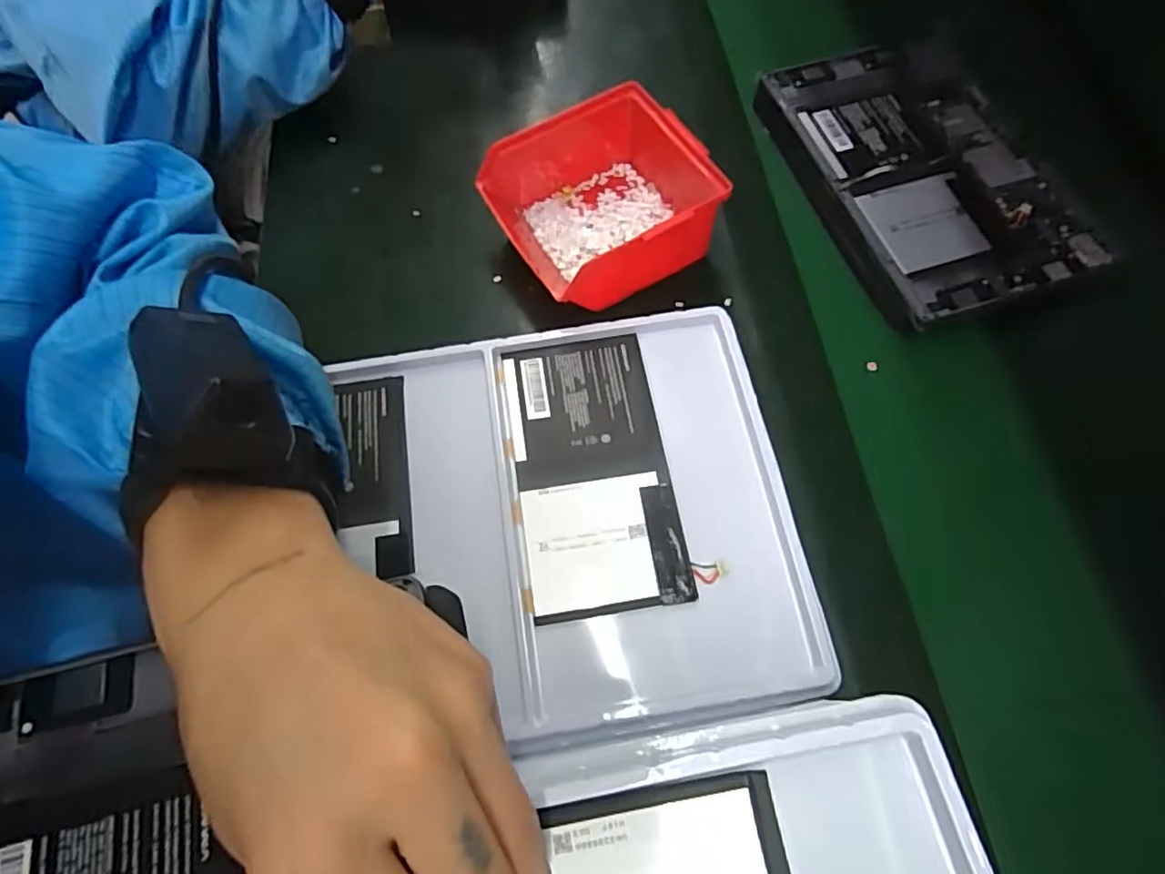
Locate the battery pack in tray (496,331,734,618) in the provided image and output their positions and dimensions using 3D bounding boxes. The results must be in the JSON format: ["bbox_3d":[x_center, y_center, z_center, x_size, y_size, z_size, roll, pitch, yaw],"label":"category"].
[{"bbox_3d":[0.005,0.019,0.380,0.098,0.007,0.172,-9,67,-4],"label":"battery pack in tray"}]

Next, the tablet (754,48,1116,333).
[{"bbox_3d":[0.254,-0.205,0.479,0.159,0.020,0.250,-18,68,-8],"label":"tablet"}]

